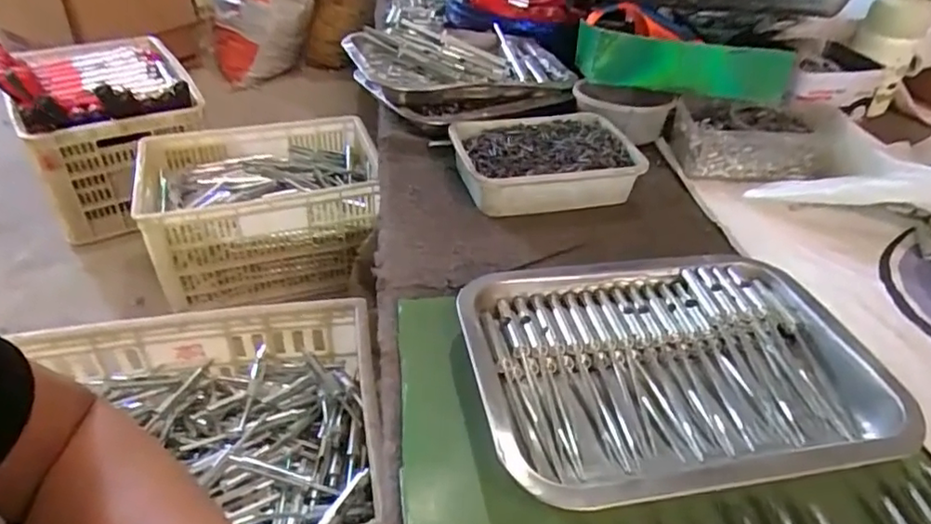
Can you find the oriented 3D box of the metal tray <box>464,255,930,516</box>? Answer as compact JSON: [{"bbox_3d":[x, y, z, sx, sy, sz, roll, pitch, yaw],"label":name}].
[{"bbox_3d":[0.133,0.068,0.399,0.255,0.035,0.187,-5,39,-10],"label":"metal tray"}]

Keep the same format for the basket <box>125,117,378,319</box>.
[{"bbox_3d":[-0.413,-0.110,1.262,0.445,0.230,0.307,-7,40,-13],"label":"basket"}]

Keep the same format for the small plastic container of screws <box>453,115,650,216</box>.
[{"bbox_3d":[0.079,-0.103,0.607,0.176,0.044,0.128,-5,39,-11],"label":"small plastic container of screws"}]

